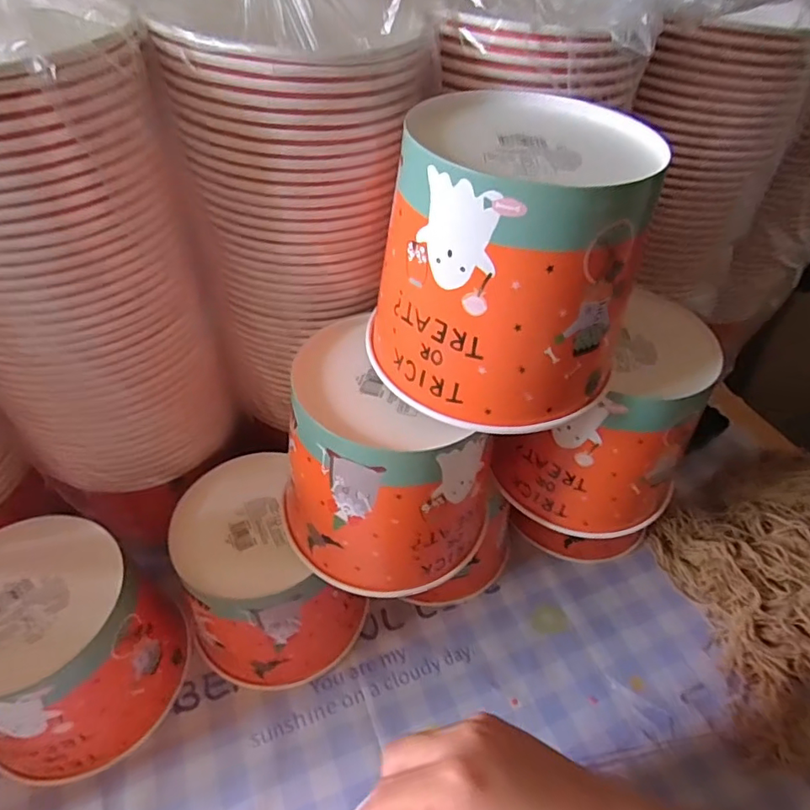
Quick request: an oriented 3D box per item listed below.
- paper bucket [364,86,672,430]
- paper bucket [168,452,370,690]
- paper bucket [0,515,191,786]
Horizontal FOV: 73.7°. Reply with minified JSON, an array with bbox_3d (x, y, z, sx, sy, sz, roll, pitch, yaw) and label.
[{"bbox_3d":[0.061,-0.083,0.310,0.146,0.133,0.142,22,50,16],"label":"paper bucket"},{"bbox_3d":[-0.115,0.148,0.449,0.140,0.138,0.120,31,51,24],"label":"paper bucket"},{"bbox_3d":[-0.255,0.181,0.405,0.138,0.135,0.127,2,45,-2],"label":"paper bucket"}]

